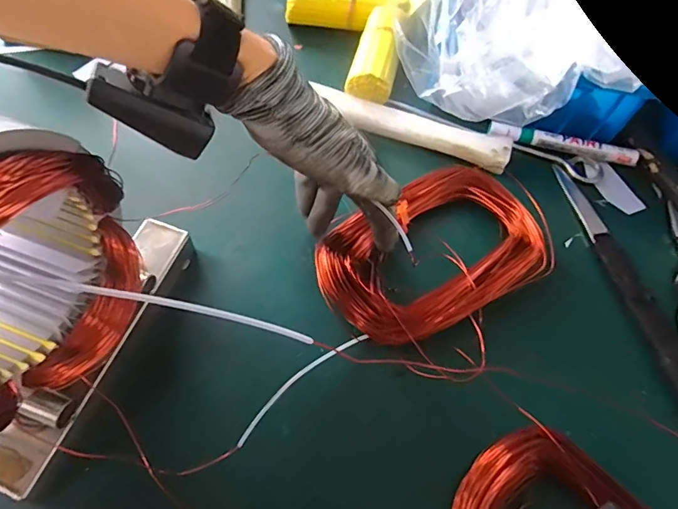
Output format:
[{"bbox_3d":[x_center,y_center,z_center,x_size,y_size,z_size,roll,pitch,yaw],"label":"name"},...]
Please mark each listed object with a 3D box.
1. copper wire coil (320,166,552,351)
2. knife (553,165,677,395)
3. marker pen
[{"bbox_3d":[0.068,-0.003,0.360,0.162,0.037,0.123,-24,65,-15],"label":"copper wire coil"},{"bbox_3d":[0.242,0.016,0.376,0.024,0.021,0.233,-7,62,-7],"label":"knife"},{"bbox_3d":[0.219,-0.107,0.445,0.143,0.015,0.018,11,61,3],"label":"marker pen"}]

